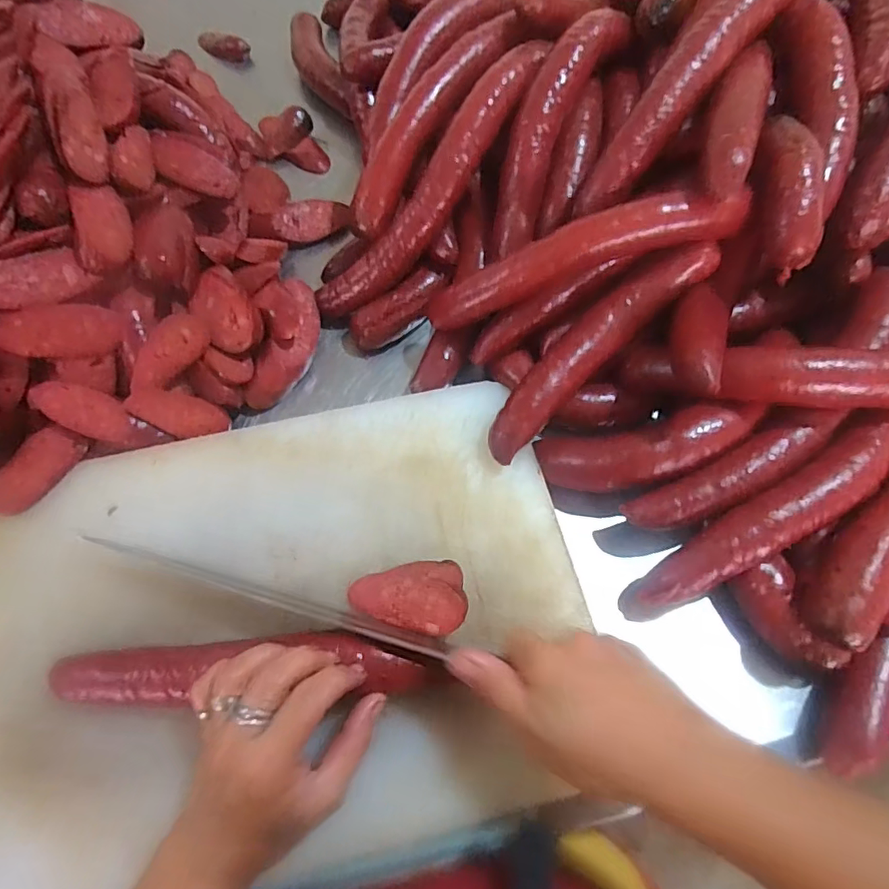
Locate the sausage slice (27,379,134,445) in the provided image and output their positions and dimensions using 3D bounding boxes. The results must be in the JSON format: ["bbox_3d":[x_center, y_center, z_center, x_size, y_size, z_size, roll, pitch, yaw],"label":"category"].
[{"bbox_3d":[-0.273,-0.025,0.408,0.075,0.012,0.032,27,65,-15],"label":"sausage slice"}]

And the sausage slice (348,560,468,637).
[{"bbox_3d":[-0.025,0.103,0.357,0.075,0.030,0.045,-2,65,-2],"label":"sausage slice"}]

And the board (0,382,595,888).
[{"bbox_3d":[-0.124,0.114,0.359,0.430,0.030,0.291,-12,66,-6],"label":"board"}]

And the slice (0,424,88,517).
[{"bbox_3d":[-0.306,0.019,0.401,0.040,0.012,0.072,28,68,12],"label":"slice"}]

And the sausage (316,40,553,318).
[{"bbox_3d":[-0.008,-0.217,0.452,0.053,0.036,0.277,42,101,17],"label":"sausage"}]

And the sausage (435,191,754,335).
[{"bbox_3d":[0.096,-0.136,0.400,0.231,0.048,0.028,-16,64,19],"label":"sausage"}]

